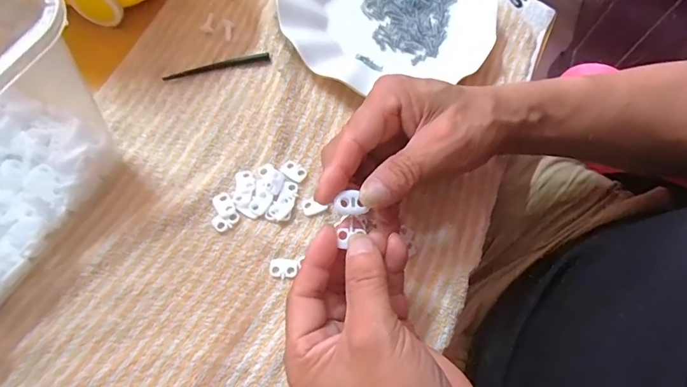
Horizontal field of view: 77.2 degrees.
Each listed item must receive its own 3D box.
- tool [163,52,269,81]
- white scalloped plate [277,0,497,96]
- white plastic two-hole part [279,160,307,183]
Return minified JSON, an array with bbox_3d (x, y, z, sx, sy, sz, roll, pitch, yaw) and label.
[{"bbox_3d":[-0.103,-0.103,0.350,0.086,0.004,0.006,-15,69,-10],"label":"tool"},{"bbox_3d":[0.036,-0.170,0.376,0.179,0.029,0.164,2,67,-4],"label":"white scalloped plate"},{"bbox_3d":[-0.037,-0.018,0.322,0.019,0.004,0.013,36,69,10],"label":"white plastic two-hole part"}]

